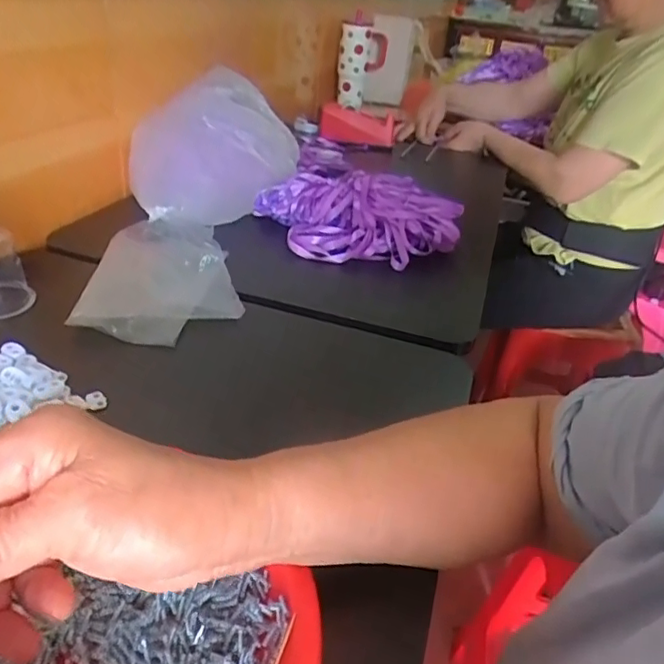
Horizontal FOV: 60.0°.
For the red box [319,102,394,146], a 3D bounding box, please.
[{"bbox_3d":[0.052,-0.409,1.126,0.144,0.061,0.054,5,32,-4],"label":"red box"}]

